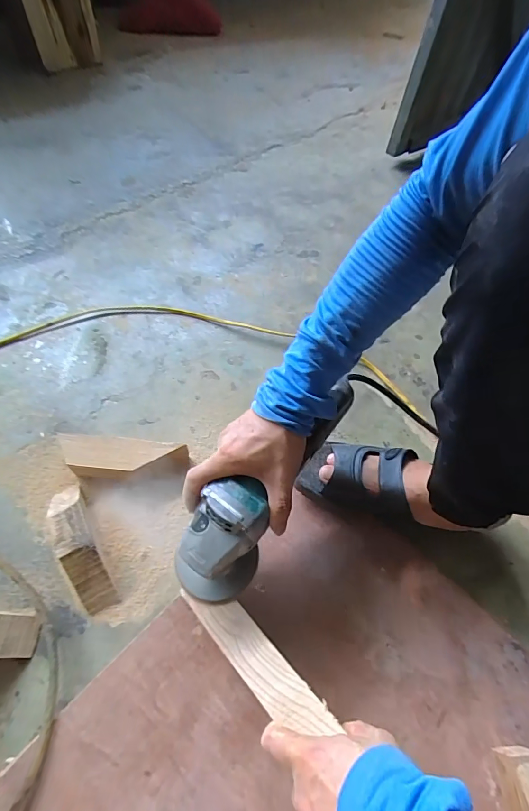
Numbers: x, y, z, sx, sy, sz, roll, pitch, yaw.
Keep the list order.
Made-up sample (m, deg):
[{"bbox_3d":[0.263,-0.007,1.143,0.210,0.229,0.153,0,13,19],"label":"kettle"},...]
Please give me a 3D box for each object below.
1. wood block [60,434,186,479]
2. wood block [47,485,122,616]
[{"bbox_3d":[-0.202,0.076,0.522,0.166,0.044,0.058,5,55,0],"label":"wood block"},{"bbox_3d":[-0.226,0.164,0.454,0.039,0.050,0.162,-25,61,-19],"label":"wood block"}]

